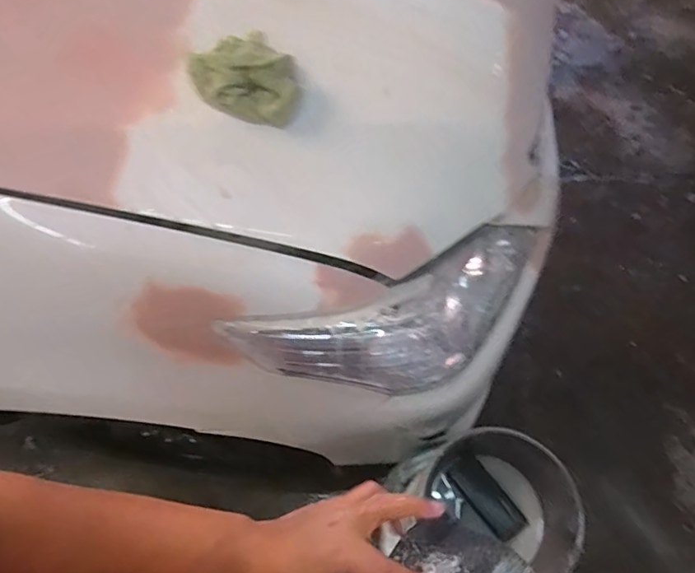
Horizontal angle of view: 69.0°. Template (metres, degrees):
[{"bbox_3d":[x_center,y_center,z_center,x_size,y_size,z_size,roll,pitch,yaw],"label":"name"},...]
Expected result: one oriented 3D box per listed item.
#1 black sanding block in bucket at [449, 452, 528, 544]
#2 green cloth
[{"bbox_3d":[0.242,0.367,0.884,0.056,0.025,0.148,-35,67,-13],"label":"black sanding block in bucket"},{"bbox_3d":[-0.119,-0.241,0.612,0.122,0.050,0.114,-16,92,-19],"label":"green cloth"}]

